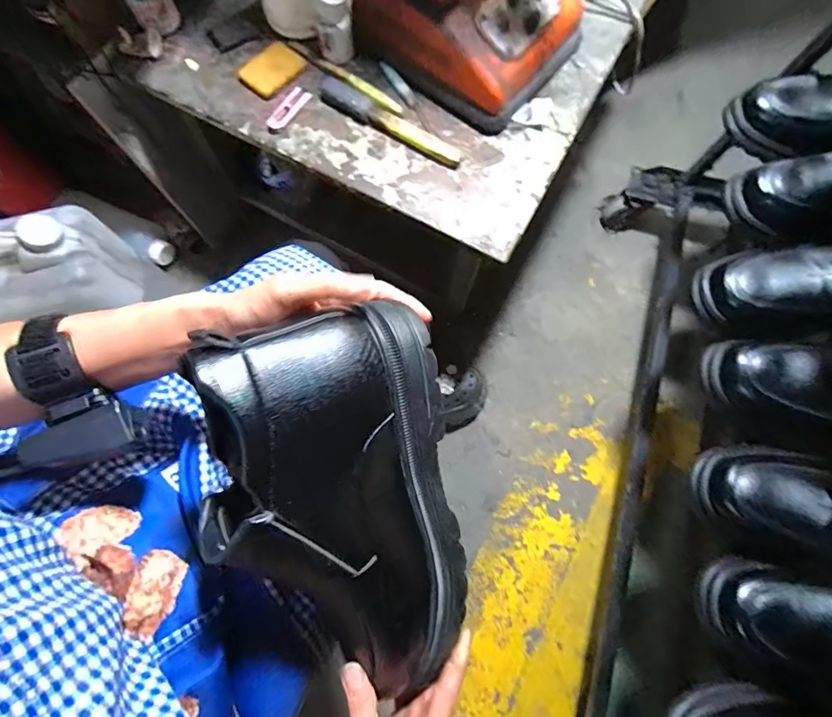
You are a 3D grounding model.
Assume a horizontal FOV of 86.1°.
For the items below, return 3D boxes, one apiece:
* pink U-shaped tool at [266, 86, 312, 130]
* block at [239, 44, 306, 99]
[{"bbox_3d":[-0.155,-0.305,0.542,0.024,0.008,0.067,32,79,6],"label":"pink U-shaped tool"},{"bbox_3d":[-0.178,-0.356,0.549,0.056,0.005,0.075,39,79,7],"label":"block"}]

